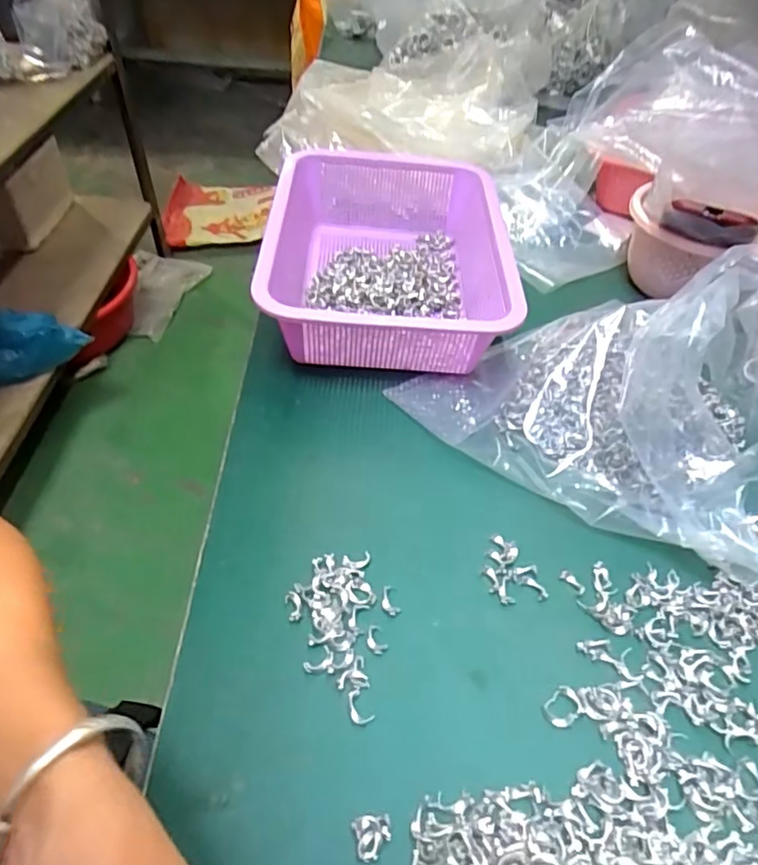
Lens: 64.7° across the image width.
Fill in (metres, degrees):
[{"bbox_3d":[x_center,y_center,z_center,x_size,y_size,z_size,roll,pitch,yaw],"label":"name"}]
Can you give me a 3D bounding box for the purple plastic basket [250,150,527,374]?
[{"bbox_3d":[0.007,-0.173,0.592,0.211,0.092,0.319,1,47,-4],"label":"purple plastic basket"}]

